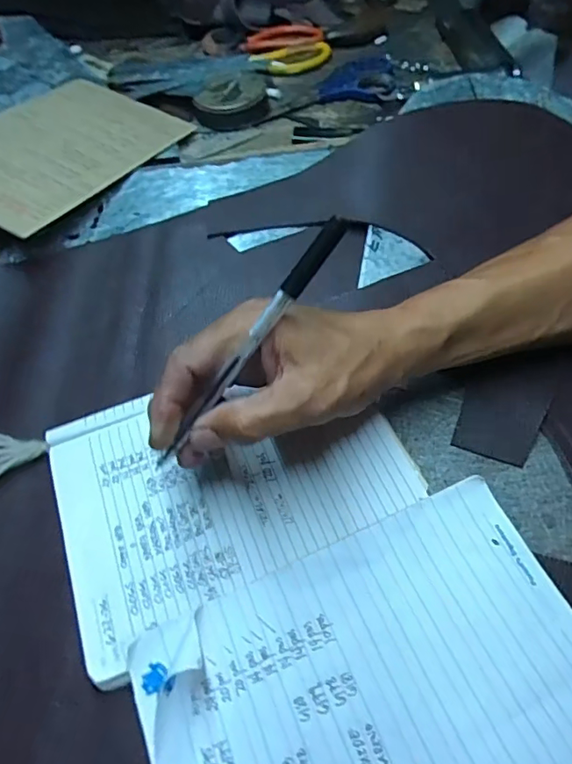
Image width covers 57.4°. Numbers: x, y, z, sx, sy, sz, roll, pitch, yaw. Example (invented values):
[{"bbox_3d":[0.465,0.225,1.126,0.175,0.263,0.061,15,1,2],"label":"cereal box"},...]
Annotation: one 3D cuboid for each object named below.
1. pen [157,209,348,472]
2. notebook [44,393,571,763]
[{"bbox_3d":[-0.018,-0.015,0.247,0.144,0.008,0.009,-51,60,17],"label":"pen"},{"bbox_3d":[0.017,0.110,0.258,0.210,0.025,0.315,-26,58,-14],"label":"notebook"}]

